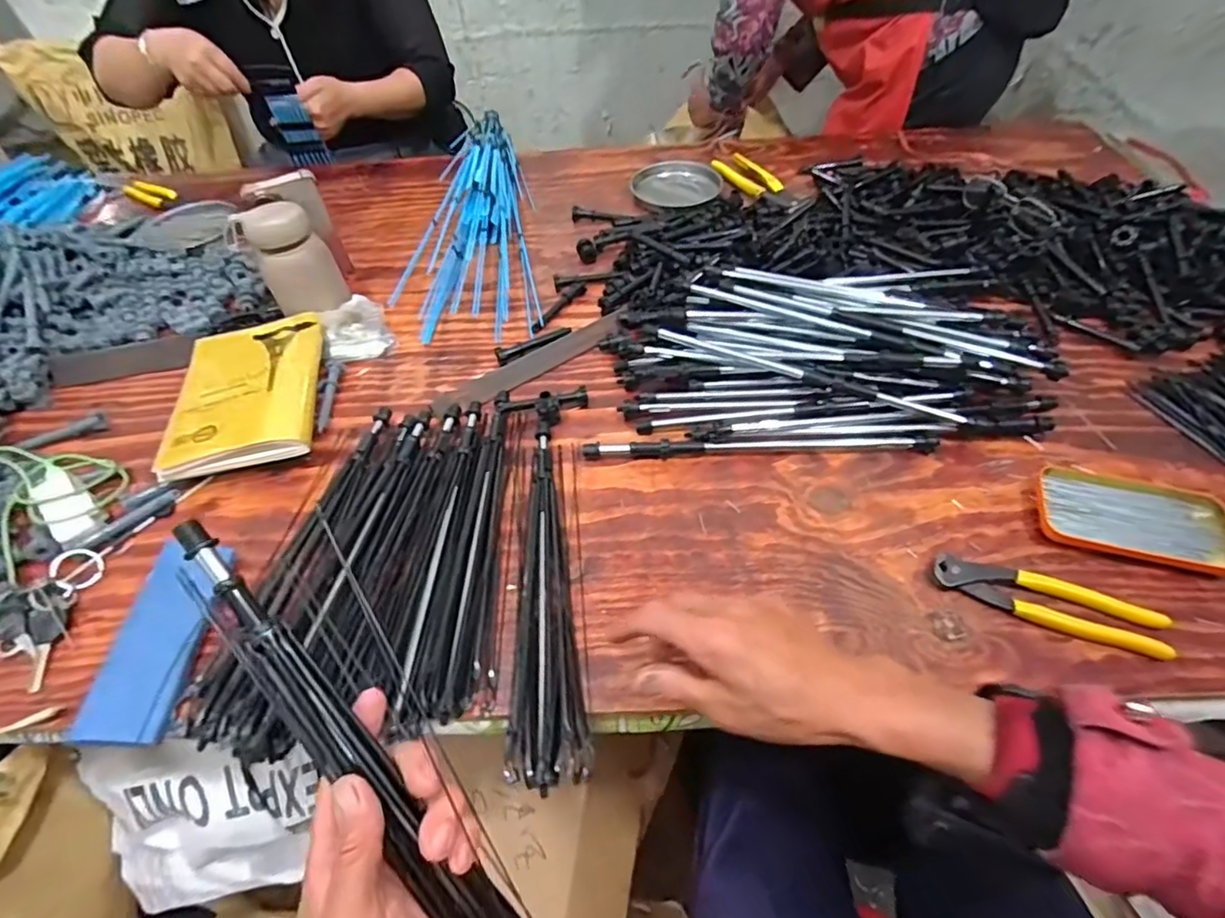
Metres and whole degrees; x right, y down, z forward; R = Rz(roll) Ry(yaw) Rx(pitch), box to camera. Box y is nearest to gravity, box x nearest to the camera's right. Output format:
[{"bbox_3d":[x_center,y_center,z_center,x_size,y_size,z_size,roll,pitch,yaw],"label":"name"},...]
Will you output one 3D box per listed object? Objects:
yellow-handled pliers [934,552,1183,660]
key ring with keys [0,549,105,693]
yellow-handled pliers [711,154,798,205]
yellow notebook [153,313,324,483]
[{"bbox_3d":[0.346,0.113,0.474,0.163,0.015,0.042,20,58,17],"label":"yellow-handled pliers"},{"bbox_3d":[-0.494,0.133,0.507,0.060,0.016,0.116,-3,54,1],"label":"key ring with keys"},{"bbox_3d":[0.214,-0.411,0.880,0.064,0.012,0.165,-26,57,-15],"label":"yellow-handled pliers"},{"bbox_3d":[-0.387,-0.073,0.628,0.141,0.016,0.212,-12,52,-8],"label":"yellow notebook"}]

